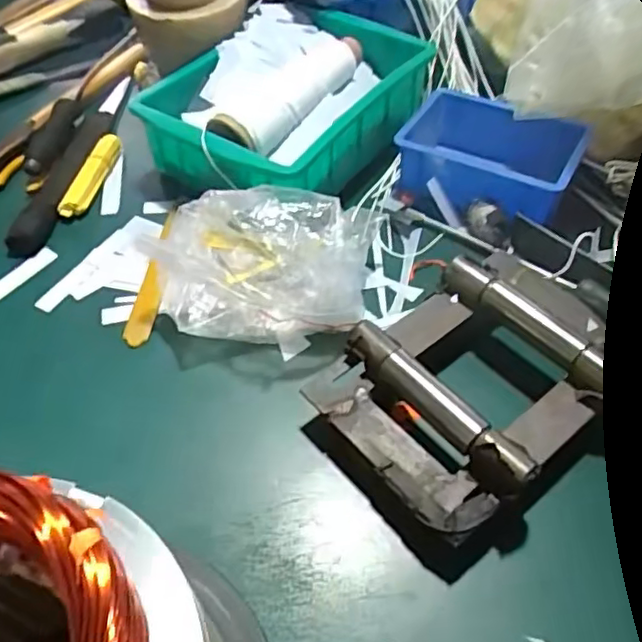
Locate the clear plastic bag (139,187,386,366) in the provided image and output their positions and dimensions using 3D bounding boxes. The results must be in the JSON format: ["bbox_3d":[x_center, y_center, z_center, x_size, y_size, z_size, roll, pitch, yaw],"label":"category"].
[{"bbox_3d":[-0.039,-0.041,0.457,0.170,0.083,0.100,-6,50,-2],"label":"clear plastic bag"}]

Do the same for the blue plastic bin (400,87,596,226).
[{"bbox_3d":[0.141,-0.138,0.547,0.146,0.056,0.105,22,55,19],"label":"blue plastic bin"}]

